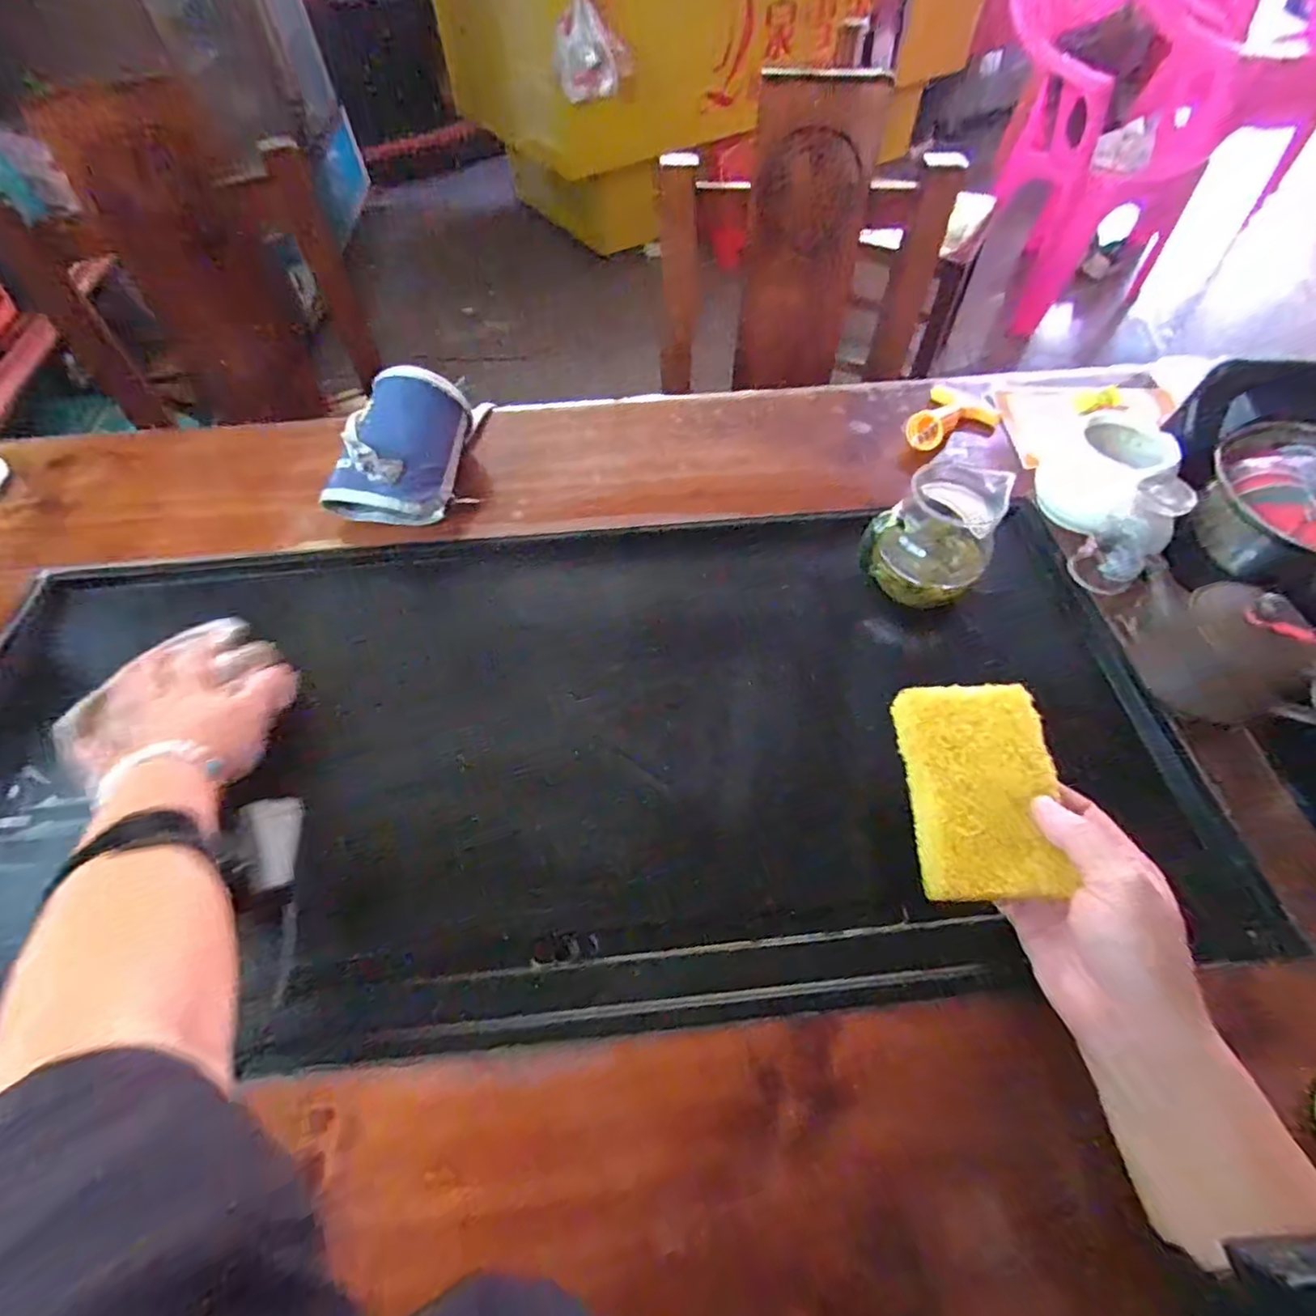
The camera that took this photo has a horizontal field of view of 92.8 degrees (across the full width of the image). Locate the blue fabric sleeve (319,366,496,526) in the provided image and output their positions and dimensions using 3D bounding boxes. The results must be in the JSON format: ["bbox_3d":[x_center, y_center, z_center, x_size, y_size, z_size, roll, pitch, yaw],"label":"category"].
[{"bbox_3d":[-0.230,-0.194,0.569,0.098,0.076,0.137,12,57,8],"label":"blue fabric sleeve"}]

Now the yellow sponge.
[{"bbox_3d":[0.188,0.076,0.366,0.076,0.032,0.122,2,56,2],"label":"yellow sponge"}]

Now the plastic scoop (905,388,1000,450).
[{"bbox_3d":[0.298,-0.242,0.639,0.073,0.022,0.106,33,62,20],"label":"plastic scoop"}]

